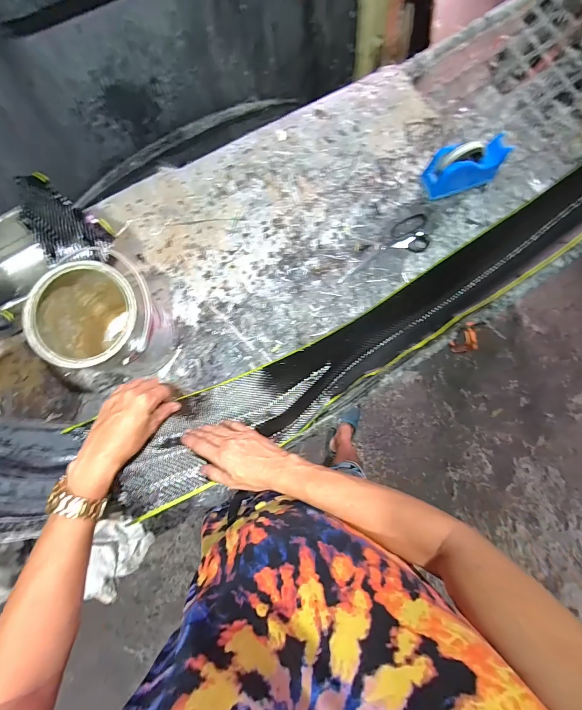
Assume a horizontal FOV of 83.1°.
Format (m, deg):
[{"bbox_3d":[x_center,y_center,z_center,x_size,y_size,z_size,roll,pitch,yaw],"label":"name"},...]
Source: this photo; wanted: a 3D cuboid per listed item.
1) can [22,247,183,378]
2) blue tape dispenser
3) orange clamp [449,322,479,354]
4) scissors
[{"bbox_3d":[-0.306,-0.065,0.590,0.169,0.208,0.192,22,81,-1],"label":"can"},{"bbox_3d":[0.388,-0.419,0.716,0.161,0.099,0.073,-20,84,-7],"label":"blue tape dispenser"},{"bbox_3d":[0.375,-0.036,0.713,0.016,0.087,0.058,-9,83,-5],"label":"orange clamp"},{"bbox_3d":[0.206,-0.236,0.728,0.238,0.018,0.079,-27,85,-7],"label":"scissors"}]

